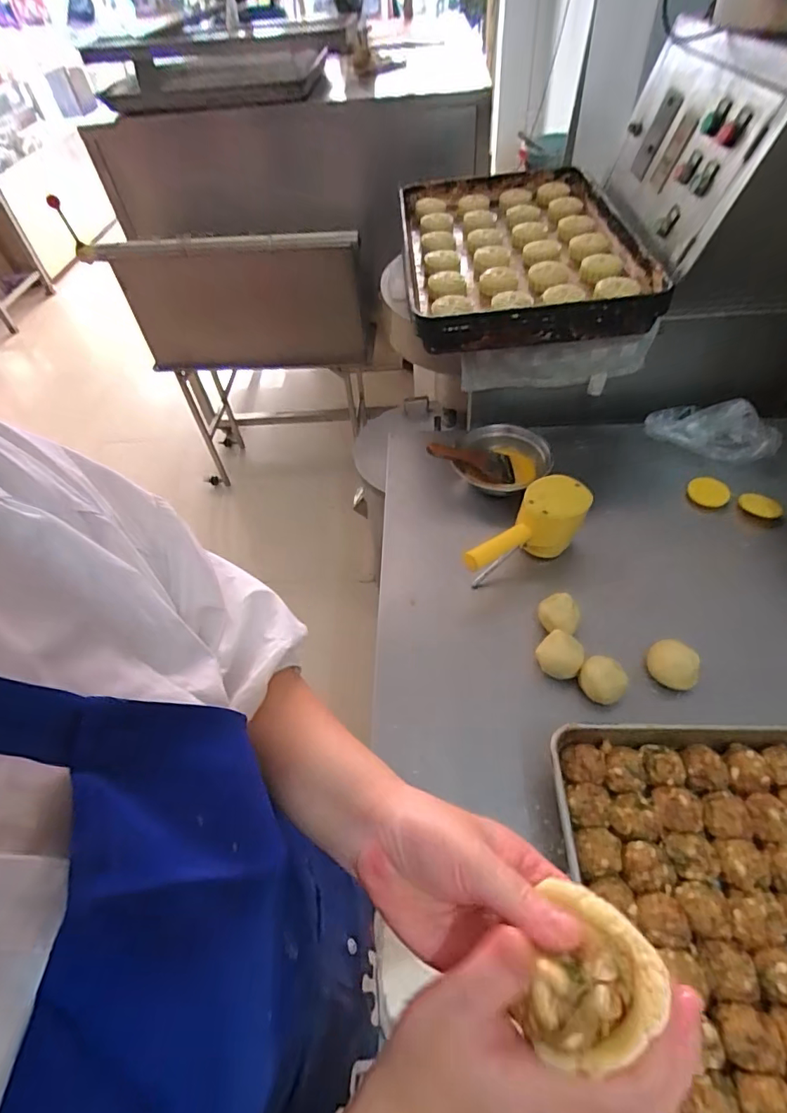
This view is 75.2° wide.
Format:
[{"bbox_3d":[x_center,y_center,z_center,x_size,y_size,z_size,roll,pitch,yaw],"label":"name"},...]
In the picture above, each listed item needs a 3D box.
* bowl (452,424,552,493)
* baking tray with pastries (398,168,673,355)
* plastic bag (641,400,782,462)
[{"bbox_3d":[0.185,-0.161,0.883,0.153,0.066,0.140,-3,51,3],"label":"bowl"},{"bbox_3d":[0.228,-0.587,0.979,0.414,0.067,0.605,-4,51,3],"label":"baking tray with pastries"},{"bbox_3d":[0.549,-0.223,0.886,0.206,0.043,0.111,6,52,10],"label":"plastic bag"}]

